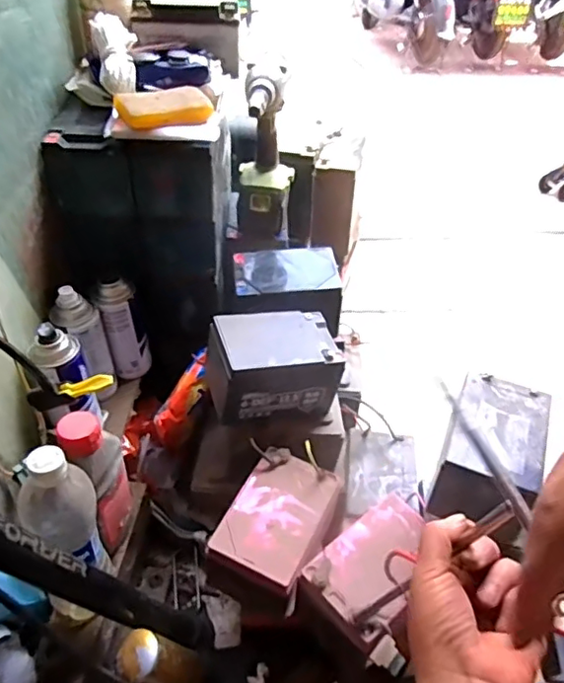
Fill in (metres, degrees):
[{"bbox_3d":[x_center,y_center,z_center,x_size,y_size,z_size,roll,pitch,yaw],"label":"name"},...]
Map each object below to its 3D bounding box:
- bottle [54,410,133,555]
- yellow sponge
[{"bbox_3d":[-0.193,0.154,0.636,0.057,0.179,0.072,-16,45,-20],"label":"bottle"},{"bbox_3d":[-0.141,-0.283,0.707,0.113,0.030,0.047,-11,43,-15],"label":"yellow sponge"}]

